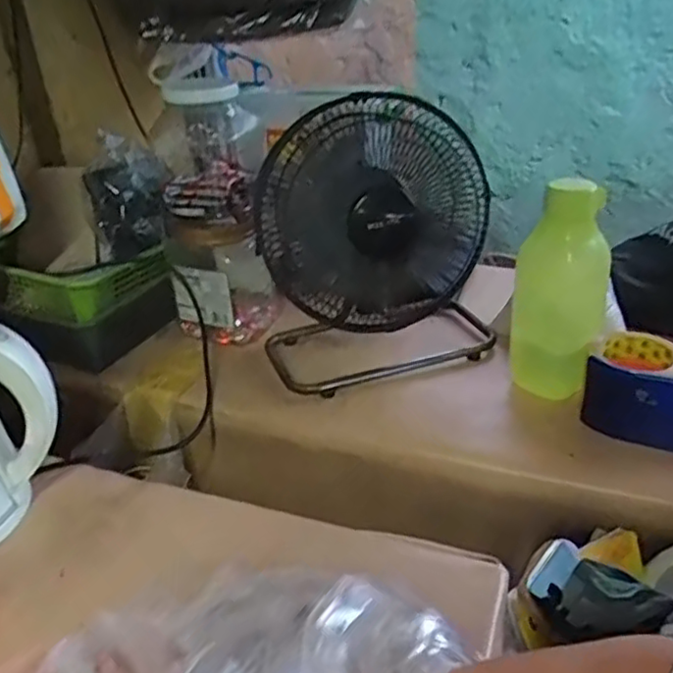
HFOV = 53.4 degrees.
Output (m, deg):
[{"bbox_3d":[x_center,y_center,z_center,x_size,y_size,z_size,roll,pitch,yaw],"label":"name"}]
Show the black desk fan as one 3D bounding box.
[{"bbox_3d":[0.049,-0.142,0.855,0.274,0.316,0.291,-2,30,2],"label":"black desk fan"}]

